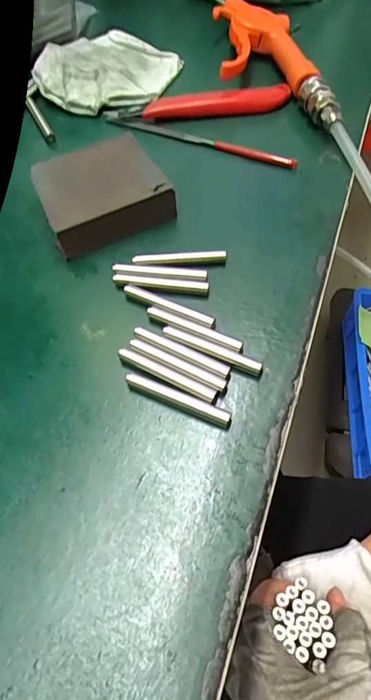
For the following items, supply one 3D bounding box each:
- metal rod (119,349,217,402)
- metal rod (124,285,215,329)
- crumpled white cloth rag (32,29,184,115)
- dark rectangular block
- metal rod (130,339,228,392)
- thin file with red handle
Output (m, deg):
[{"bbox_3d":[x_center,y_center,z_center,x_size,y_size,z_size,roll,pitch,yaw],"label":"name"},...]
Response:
[{"bbox_3d":[-0.011,0.012,0.222,0.057,0.004,0.007,25,63,16],"label":"metal rod"},{"bbox_3d":[-0.010,-0.027,0.245,0.058,0.004,0.007,24,63,15],"label":"metal rod"},{"bbox_3d":[-0.068,-0.233,0.354,0.099,0.024,0.105,32,65,19],"label":"crumpled white cloth rag"},{"bbox_3d":[-0.056,-0.104,0.280,0.077,0.030,0.060,-25,62,-12],"label":"dark rectangular block"},{"bbox_3d":[-0.005,0.007,0.225,0.057,0.004,0.007,24,63,15],"label":"metal rod"},{"bbox_3d":[0.010,-0.160,0.324,0.152,0.008,0.007,20,62,13],"label":"thin file with red handle"}]

